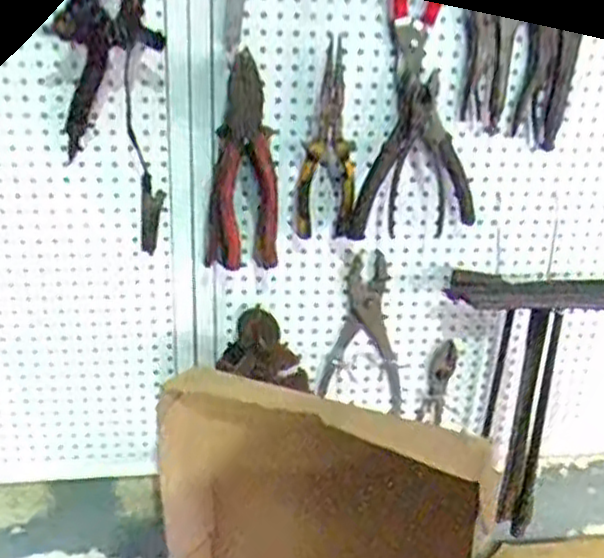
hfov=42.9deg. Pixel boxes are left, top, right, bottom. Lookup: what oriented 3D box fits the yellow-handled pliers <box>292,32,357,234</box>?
[{"bbox_3d":[0.026,-0.133,0.762,0.060,0.190,0.029,-9,26,-24],"label":"yellow-handled pliers"}]

